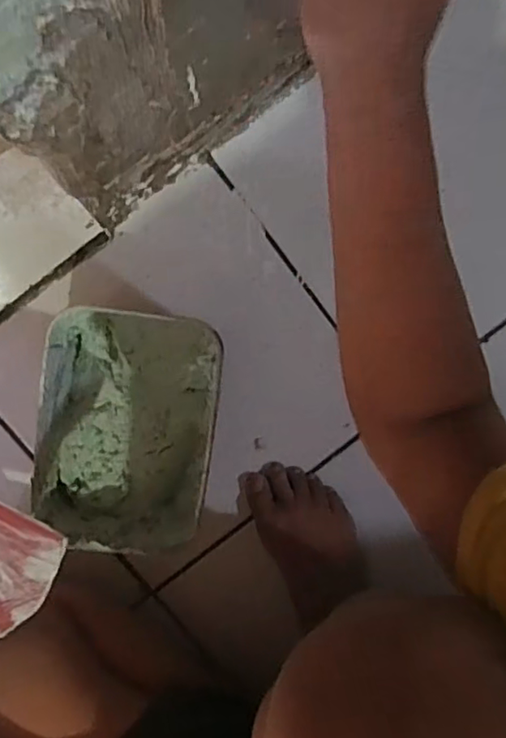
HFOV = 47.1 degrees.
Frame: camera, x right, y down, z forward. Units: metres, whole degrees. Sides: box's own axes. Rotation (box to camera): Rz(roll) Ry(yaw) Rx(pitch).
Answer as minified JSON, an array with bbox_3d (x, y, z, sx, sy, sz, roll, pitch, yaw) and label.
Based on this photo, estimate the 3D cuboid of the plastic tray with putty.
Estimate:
[{"bbox_3d":[-0.103,0.047,0.504,0.137,0.093,0.188,7,99,-4],"label":"plastic tray with putty"}]

